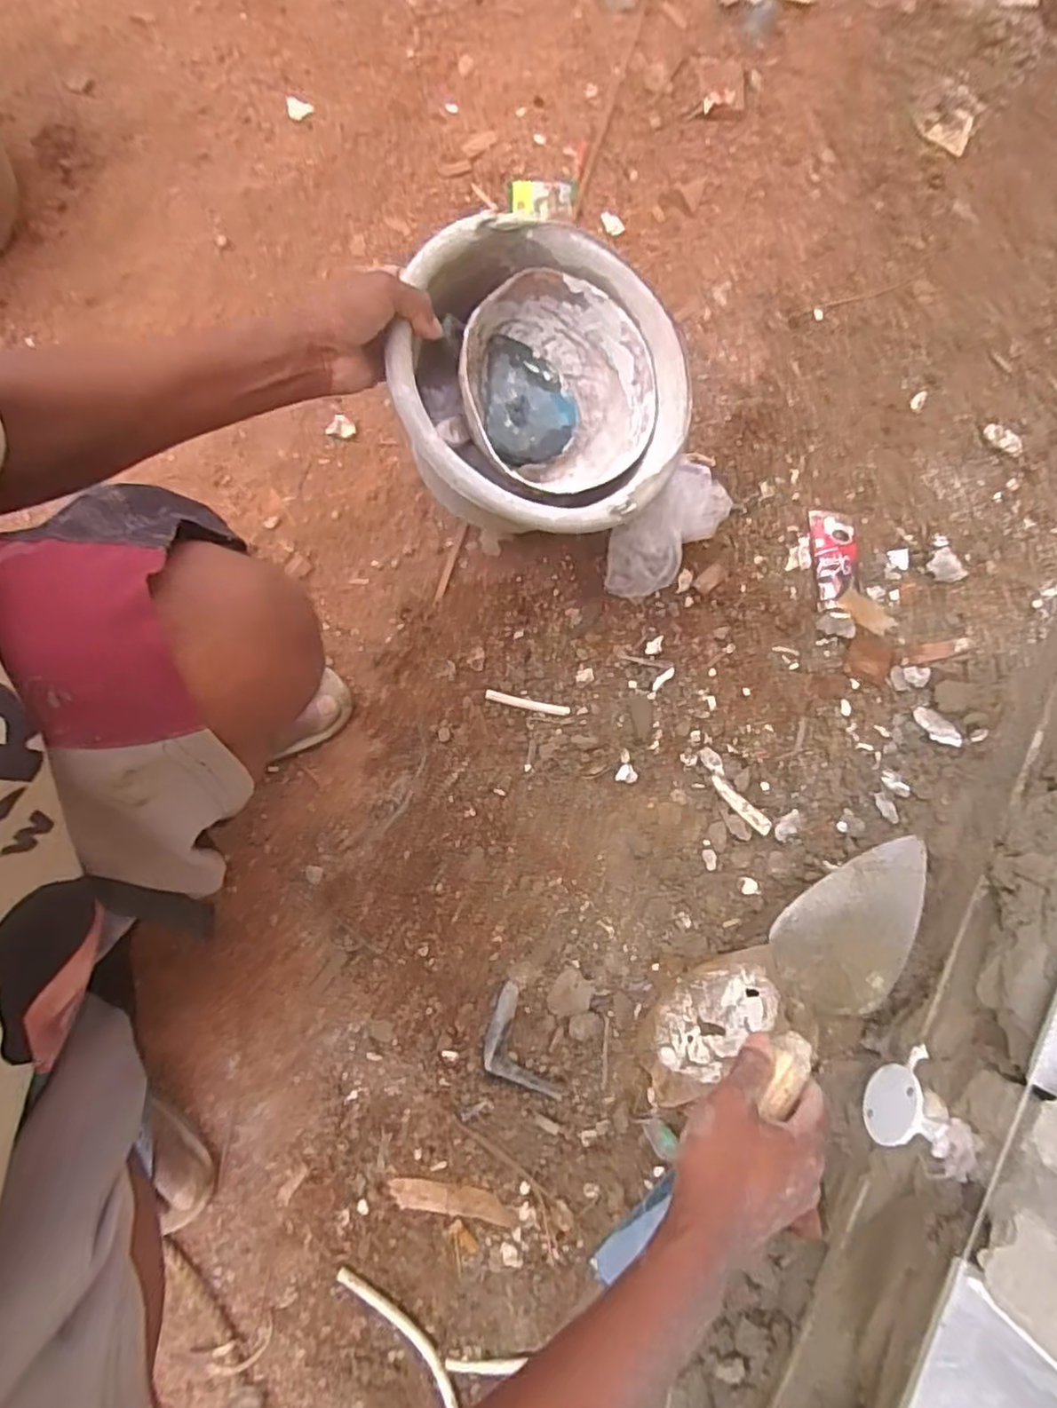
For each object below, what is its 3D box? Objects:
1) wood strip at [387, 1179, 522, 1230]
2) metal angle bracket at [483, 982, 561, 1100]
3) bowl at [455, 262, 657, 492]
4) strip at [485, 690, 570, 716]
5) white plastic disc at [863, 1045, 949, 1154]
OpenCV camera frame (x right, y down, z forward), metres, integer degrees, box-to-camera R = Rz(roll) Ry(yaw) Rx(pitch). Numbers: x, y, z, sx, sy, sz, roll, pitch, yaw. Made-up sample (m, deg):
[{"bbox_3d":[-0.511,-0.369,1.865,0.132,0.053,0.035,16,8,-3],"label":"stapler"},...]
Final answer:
[{"bbox_3d":[-0.067,0.447,0.617,0.115,0.004,0.027,8,80,2],"label":"wood strip"},{"bbox_3d":[-0.015,0.314,0.621,0.049,0.022,0.107,-22,81,-4],"label":"metal angle bracket"},{"bbox_3d":[0.029,-0.273,0.603,0.161,0.076,0.174,1,83,-5],"label":"bowl"},{"bbox_3d":[-0.001,-0.001,0.687,0.084,0.004,0.011,13,80,2],"label":"strip"},{"bbox_3d":[0.310,0.323,0.560,0.021,0.076,0.081,28,81,-1],"label":"white plastic disc"}]

